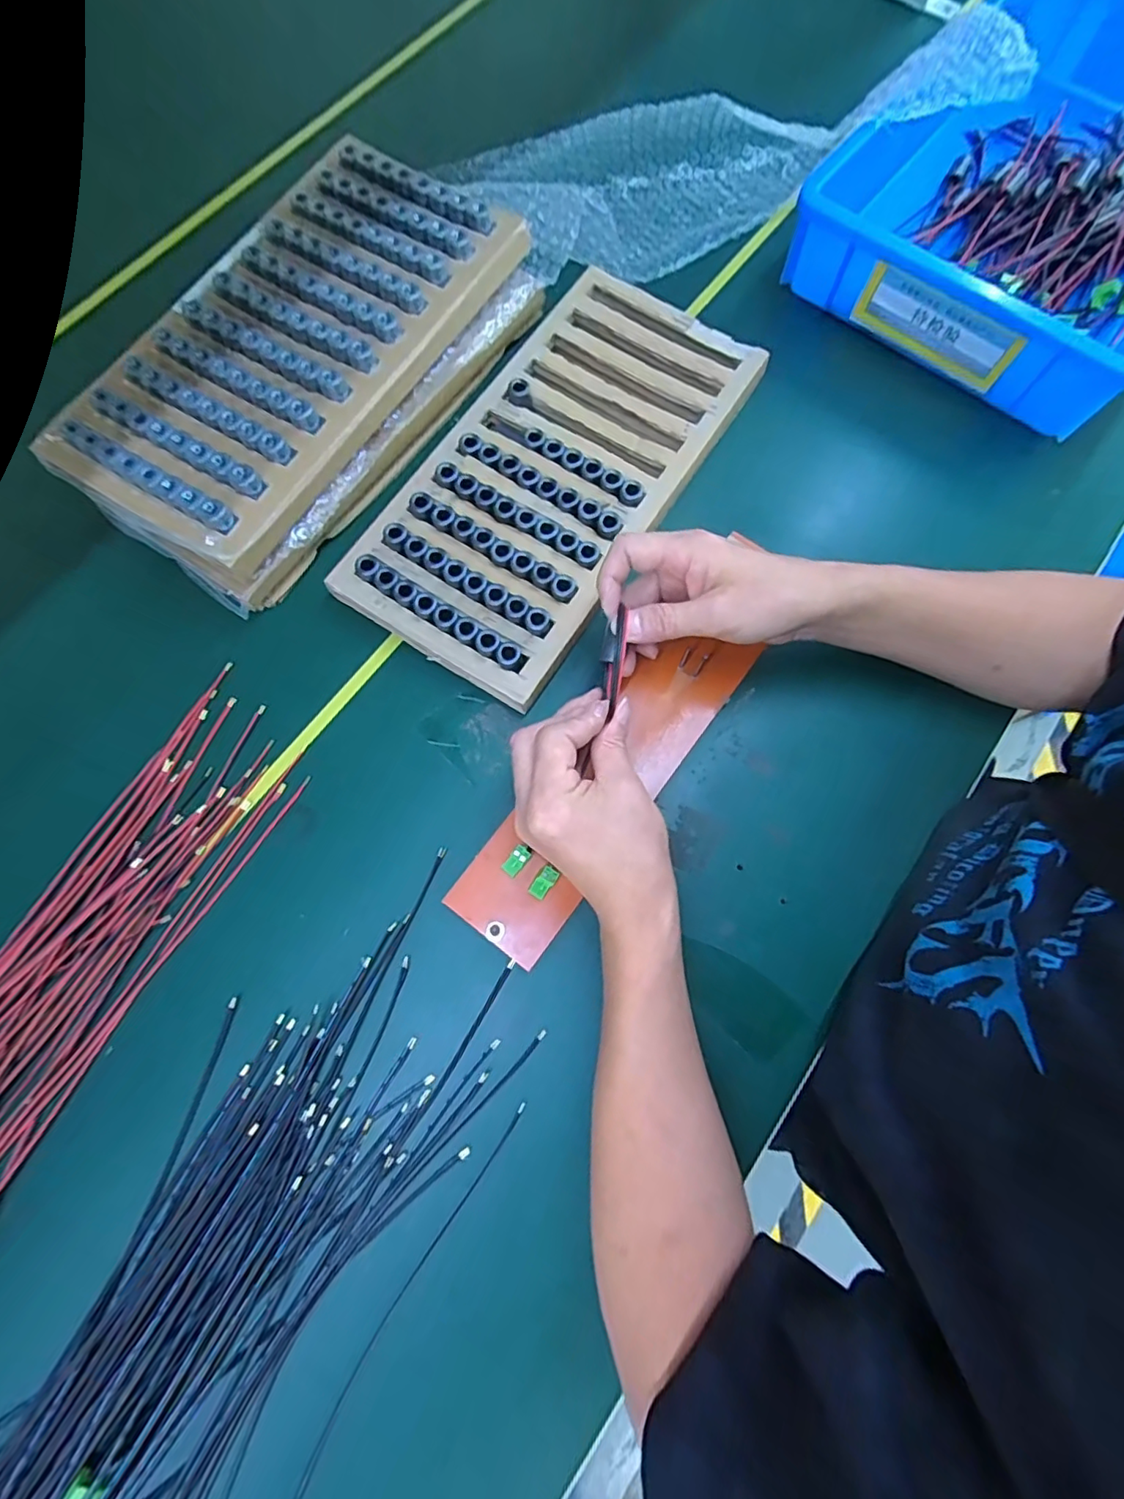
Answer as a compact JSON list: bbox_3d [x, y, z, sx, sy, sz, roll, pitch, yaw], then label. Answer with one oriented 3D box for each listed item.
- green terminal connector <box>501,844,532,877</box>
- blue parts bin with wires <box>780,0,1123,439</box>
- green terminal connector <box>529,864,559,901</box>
[{"bbox_3d":[-0.029,0.072,0.372,0.011,0.013,0.020,40,77,13],"label":"green terminal connector"},{"bbox_3d":[0.419,-0.478,0.475,0.279,0.080,0.407,40,78,8],"label":"blue parts bin with wires"},{"bbox_3d":[-0.011,0.086,0.368,0.011,0.017,0.021,37,77,13],"label":"green terminal connector"}]

